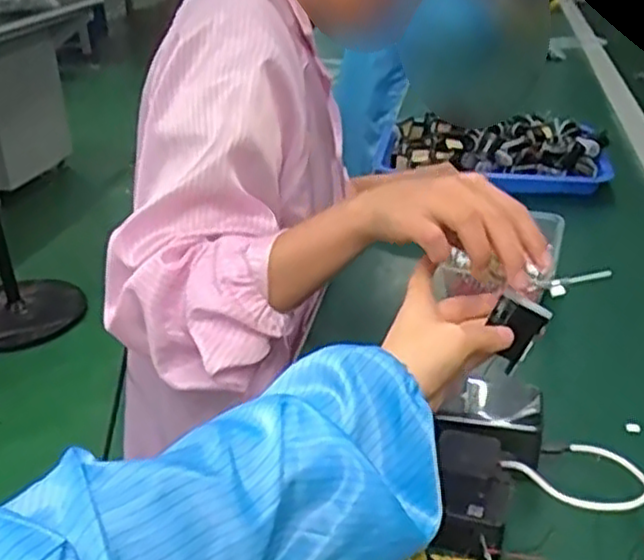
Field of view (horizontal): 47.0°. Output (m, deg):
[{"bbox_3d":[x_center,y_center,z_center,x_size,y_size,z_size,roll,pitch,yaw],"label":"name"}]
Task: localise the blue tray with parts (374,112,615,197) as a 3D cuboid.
[{"bbox_3d":[0.252,-0.201,1.109,0.325,0.061,0.189,3,28,11],"label":"blue tray with parts"}]

